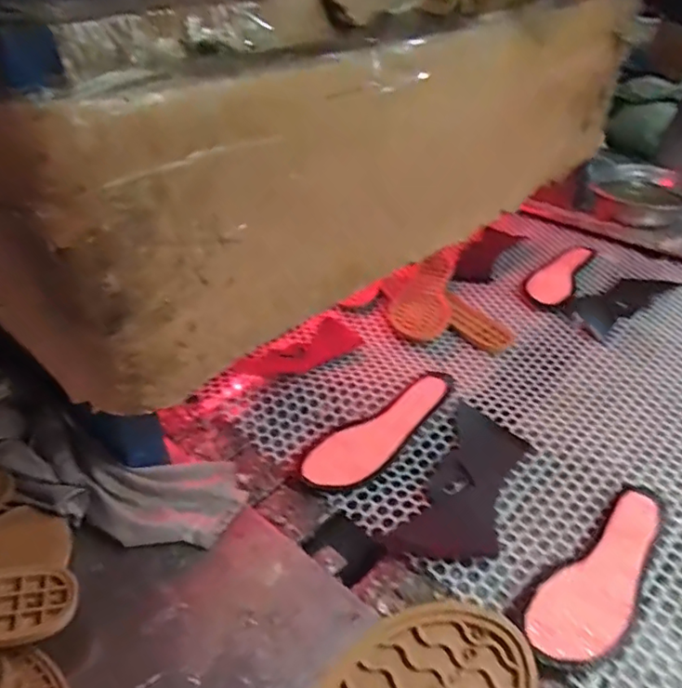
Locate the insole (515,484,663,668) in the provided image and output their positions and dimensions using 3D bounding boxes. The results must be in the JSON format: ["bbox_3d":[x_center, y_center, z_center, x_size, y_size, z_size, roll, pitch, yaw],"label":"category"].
[{"bbox_3d":[0.240,0.202,0.516,0.228,0.011,0.072,-26,47,-33],"label":"insole"}]

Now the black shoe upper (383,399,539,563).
[{"bbox_3d":[0.135,0.143,0.606,0.091,0.011,0.207,19,42,25],"label":"black shoe upper"}]

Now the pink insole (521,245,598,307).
[{"bbox_3d":[0.360,-0.120,0.958,0.072,0.005,0.224,21,42,26],"label":"pink insole"}]

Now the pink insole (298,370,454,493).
[{"bbox_3d":[0.053,0.096,0.656,0.224,0.017,0.069,-31,54,-29],"label":"pink insole"}]

